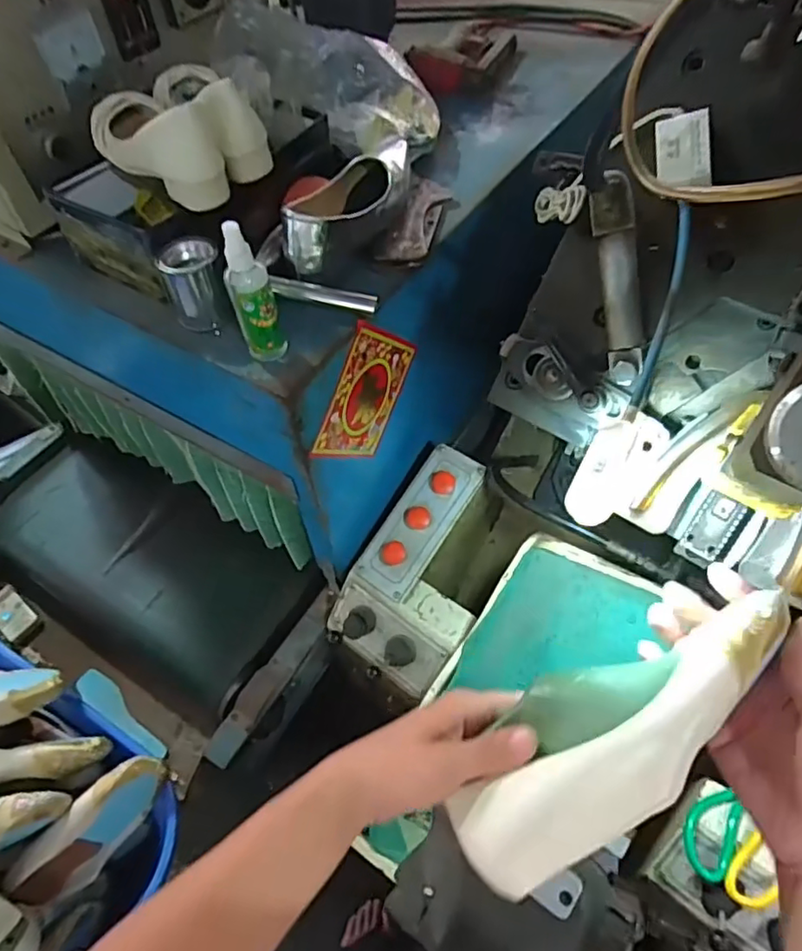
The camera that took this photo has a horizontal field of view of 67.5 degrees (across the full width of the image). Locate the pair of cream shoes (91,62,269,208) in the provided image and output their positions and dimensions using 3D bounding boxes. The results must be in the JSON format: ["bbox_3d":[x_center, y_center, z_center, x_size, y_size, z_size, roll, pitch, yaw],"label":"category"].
[{"bbox_3d":[-0.238,-0.368,0.629,0.139,0.082,0.193,-32,60,-18],"label":"pair of cream shoes"}]

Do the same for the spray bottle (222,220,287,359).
[{"bbox_3d":[-0.138,-0.165,0.561,0.038,0.138,0.033,-17,56,-9],"label":"spray bottle"}]

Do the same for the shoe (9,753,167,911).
[{"bbox_3d":[-0.380,0.434,0.726,0.229,0.068,0.065,-48,62,6],"label":"shoe"}]

